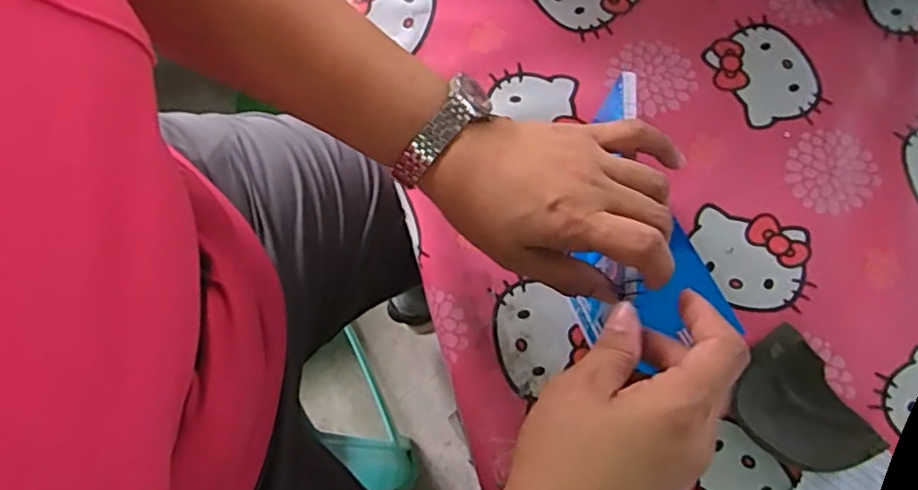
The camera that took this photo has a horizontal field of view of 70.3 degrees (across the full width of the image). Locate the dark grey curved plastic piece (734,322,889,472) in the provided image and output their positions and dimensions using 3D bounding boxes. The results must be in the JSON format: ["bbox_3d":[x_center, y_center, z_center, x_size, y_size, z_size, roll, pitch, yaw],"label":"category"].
[{"bbox_3d":[0.210,0.103,0.407,0.063,0.025,0.091,-32,77,-9],"label":"dark grey curved plastic piece"}]

